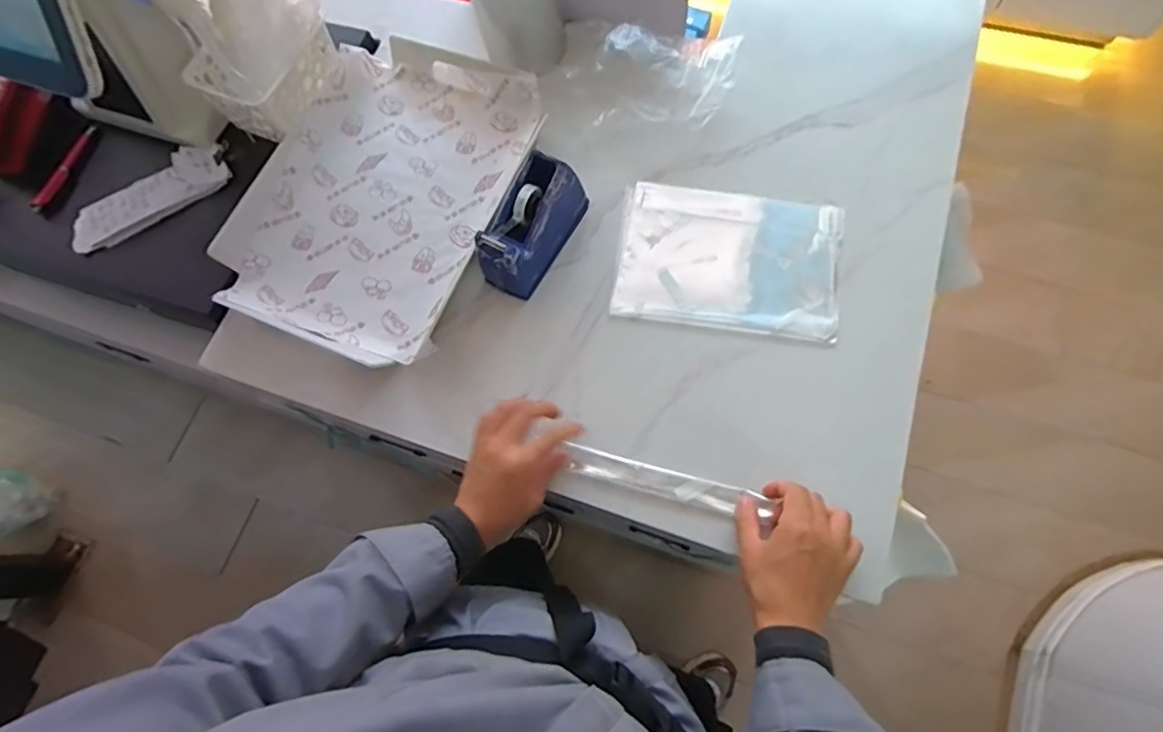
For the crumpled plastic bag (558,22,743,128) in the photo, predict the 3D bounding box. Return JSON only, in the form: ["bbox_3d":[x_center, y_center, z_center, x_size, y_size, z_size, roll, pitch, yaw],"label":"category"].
[{"bbox_3d":[0.075,-0.333,0.643,0.199,0.054,0.109,5,72,6],"label":"crumpled plastic bag"}]

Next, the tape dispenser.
[{"bbox_3d":[-0.052,-0.150,0.582,0.056,0.086,0.138,28,76,12],"label":"tape dispenser"}]

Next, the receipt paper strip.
[{"bbox_3d":[-0.507,-0.196,0.652,0.183,0.017,0.051,-33,102,-7],"label":"receipt paper strip"}]

